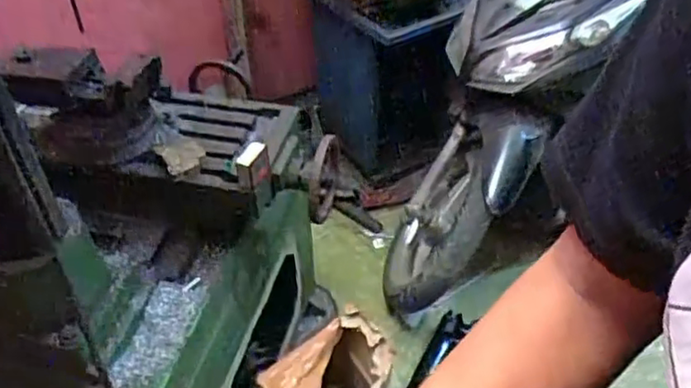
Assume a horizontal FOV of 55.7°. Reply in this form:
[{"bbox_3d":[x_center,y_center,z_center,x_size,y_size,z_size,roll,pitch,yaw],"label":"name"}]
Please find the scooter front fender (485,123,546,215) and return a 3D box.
[{"bbox_3d":[0.363,-0.056,1.426,0.085,0.203,0.056,27,8,28],"label":"scooter front fender"}]

